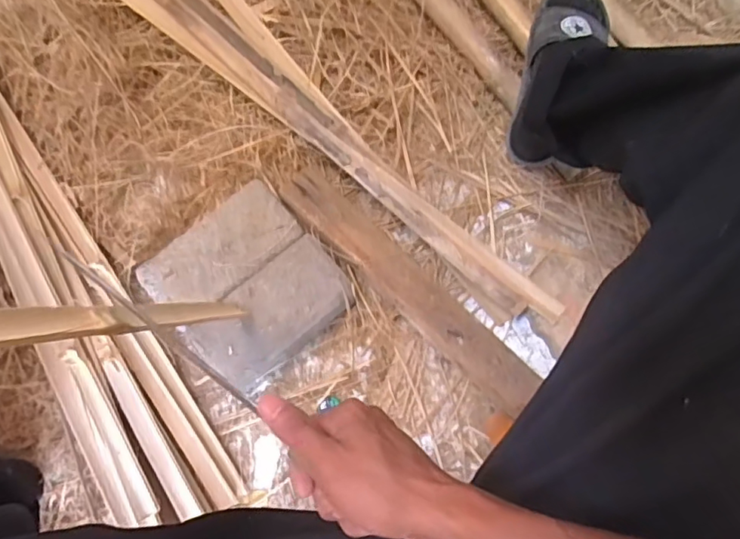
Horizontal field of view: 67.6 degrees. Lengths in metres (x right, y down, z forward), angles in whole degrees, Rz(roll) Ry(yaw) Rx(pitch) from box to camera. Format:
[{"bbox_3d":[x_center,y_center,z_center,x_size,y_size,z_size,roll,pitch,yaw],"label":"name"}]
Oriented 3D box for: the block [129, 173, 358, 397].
[{"bbox_3d":[-0.165,0.025,0.731,0.219,0.054,0.215,-40,80,-9],"label":"block"}]

